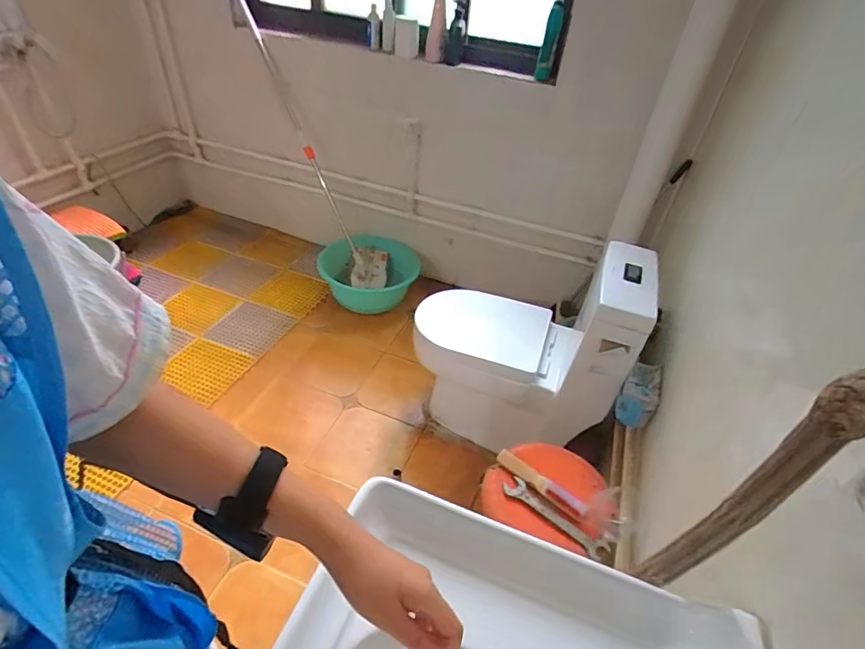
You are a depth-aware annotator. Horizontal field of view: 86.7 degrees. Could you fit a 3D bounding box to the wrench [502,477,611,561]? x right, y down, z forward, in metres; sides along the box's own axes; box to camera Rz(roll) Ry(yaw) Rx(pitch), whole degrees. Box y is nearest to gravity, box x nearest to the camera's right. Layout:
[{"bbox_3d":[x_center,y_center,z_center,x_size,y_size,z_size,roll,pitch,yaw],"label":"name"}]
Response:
[{"bbox_3d":[0.247,0.393,0.937,0.223,0.016,0.038,31,47,26],"label":"wrench"}]

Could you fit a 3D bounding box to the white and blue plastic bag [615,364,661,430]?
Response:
[{"bbox_3d":[0.517,0.179,1.150,0.084,0.111,0.129,27,45,22],"label":"white and blue plastic bag"}]

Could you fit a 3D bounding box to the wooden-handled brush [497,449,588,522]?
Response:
[{"bbox_3d":[0.232,0.337,0.977,0.206,0.020,0.037,32,47,27],"label":"wooden-handled brush"}]

